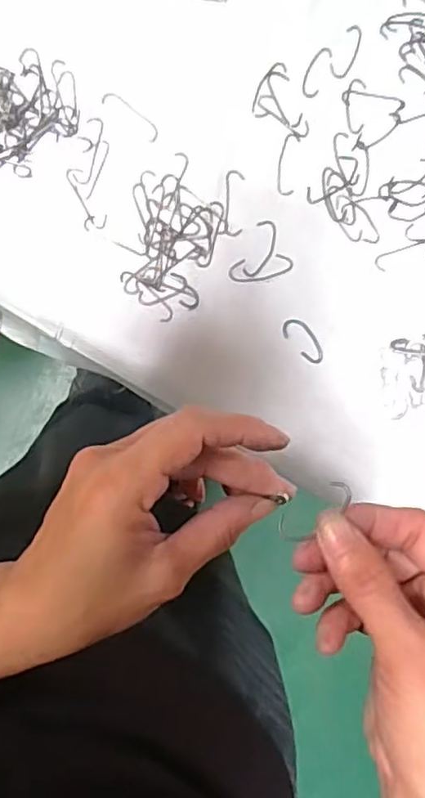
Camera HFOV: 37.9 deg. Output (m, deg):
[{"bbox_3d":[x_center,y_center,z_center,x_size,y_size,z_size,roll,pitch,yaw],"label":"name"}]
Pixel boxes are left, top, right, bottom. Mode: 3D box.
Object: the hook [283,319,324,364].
[{"bbox_3d":[0.064,-0.040,0.427,0.037,0.004,0.016,45,86,-6],"label":"hook"}]

